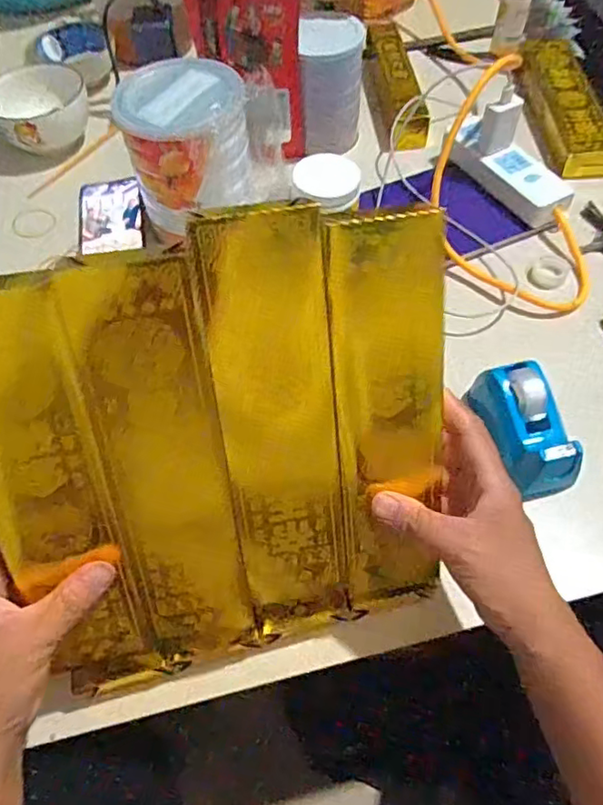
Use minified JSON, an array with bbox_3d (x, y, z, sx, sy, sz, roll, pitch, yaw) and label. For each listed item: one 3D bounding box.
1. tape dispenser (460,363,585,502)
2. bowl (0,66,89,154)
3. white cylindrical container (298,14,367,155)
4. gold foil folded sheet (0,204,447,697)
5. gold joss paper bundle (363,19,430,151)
[{"bbox_3d":[0.188,0.022,0.500,0.056,0.064,0.117,-15,59,-6],"label":"tape dispenser"},{"bbox_3d":[-0.343,-0.385,0.768,0.126,0.061,0.133,-30,61,-14],"label":"bowl"},{"bbox_3d":[0.038,-0.388,0.714,0.075,0.136,0.088,-1,58,3],"label":"white cylindrical container"},{"bbox_3d":[-0.047,0.047,0.359,0.264,0.298,0.026,-8,23,-5],"label":"gold foil folded sheet"},{"bbox_3d":[0.124,-0.432,0.791,0.058,0.045,0.252,-6,58,0],"label":"gold joss paper bundle"}]

